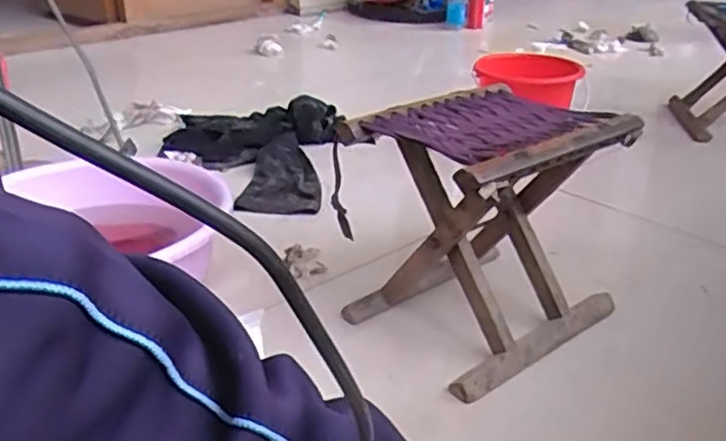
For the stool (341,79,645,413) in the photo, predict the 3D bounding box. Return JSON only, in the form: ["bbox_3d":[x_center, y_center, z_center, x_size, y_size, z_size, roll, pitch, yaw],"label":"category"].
[{"bbox_3d":[0.142,0.009,0.820,0.272,0.270,0.224,-18,32,-33],"label":"stool"}]

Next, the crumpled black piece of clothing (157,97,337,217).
[{"bbox_3d":[-0.234,-0.141,1.346,0.367,0.064,0.453,1,26,2],"label":"crumpled black piece of clothing"}]

